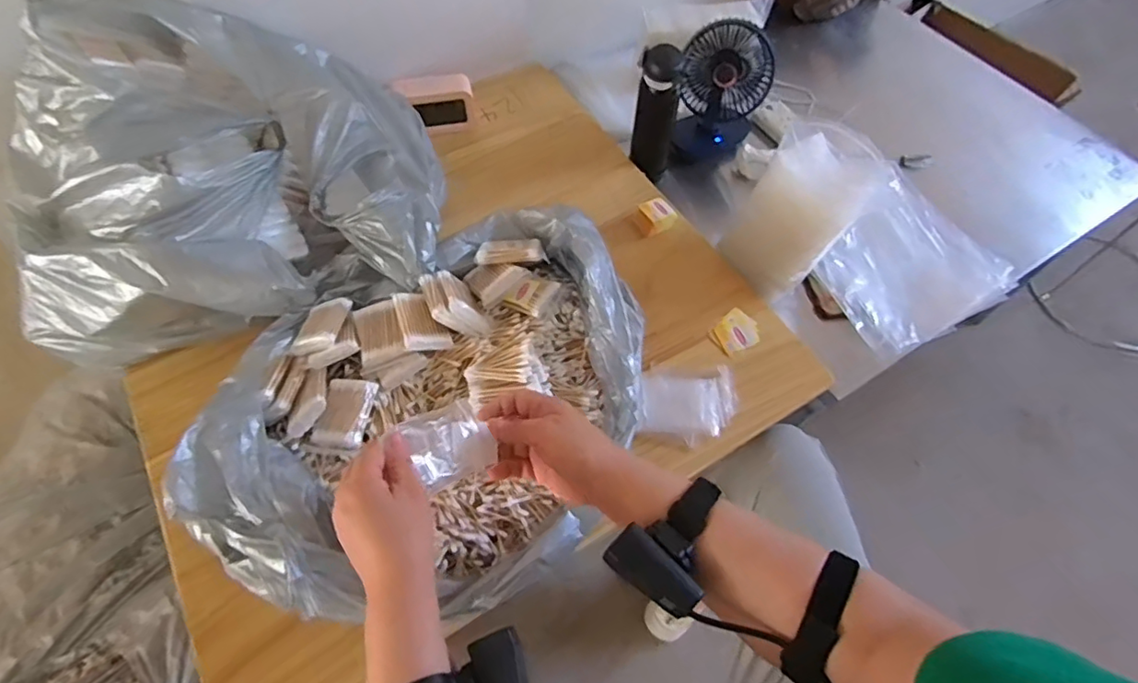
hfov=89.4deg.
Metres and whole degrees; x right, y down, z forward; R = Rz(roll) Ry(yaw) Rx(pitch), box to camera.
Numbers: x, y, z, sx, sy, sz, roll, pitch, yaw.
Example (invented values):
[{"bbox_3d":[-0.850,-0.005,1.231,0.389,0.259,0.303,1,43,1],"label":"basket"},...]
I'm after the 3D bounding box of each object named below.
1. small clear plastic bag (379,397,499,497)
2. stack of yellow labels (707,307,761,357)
[{"bbox_3d":[-0.106,0.090,0.507,0.074,0.019,0.064,-21,92,-41],"label":"small clear plastic bag"},{"bbox_3d":[0.225,-0.012,0.773,0.065,0.006,0.056,-32,64,-17],"label":"stack of yellow labels"}]

